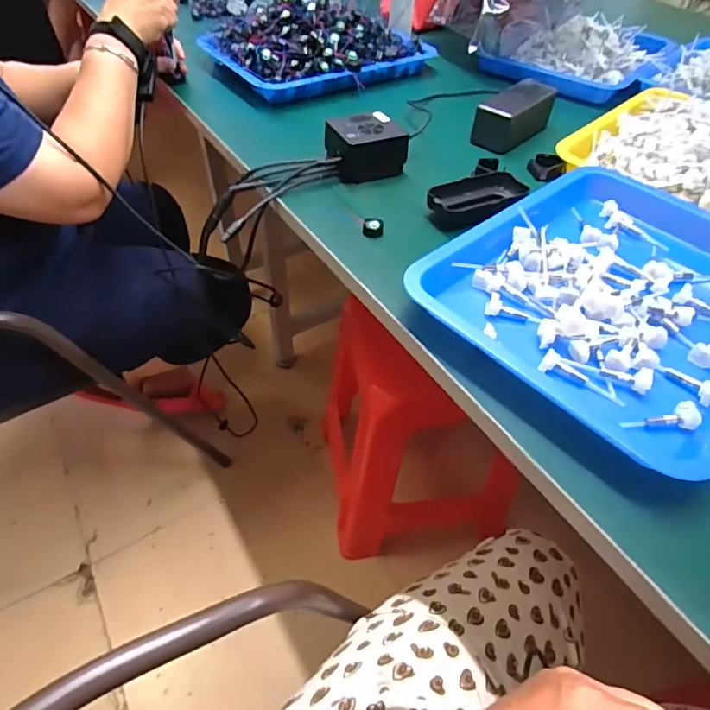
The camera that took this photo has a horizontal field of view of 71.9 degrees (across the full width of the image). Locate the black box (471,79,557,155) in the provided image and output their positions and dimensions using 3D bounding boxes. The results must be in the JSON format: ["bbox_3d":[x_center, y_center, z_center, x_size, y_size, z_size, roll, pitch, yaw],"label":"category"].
[{"bbox_3d":[0.215,-0.322,0.657,0.056,0.049,0.131,35,56,25],"label":"black box"}]

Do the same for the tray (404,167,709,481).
[{"bbox_3d":[0.233,-0.060,0.432,0.318,0.034,0.260,-34,58,-28],"label":"tray"}]

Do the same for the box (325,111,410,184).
[{"bbox_3d":[0.014,-0.249,0.582,0.084,0.048,0.064,-15,51,-15],"label":"box"}]

